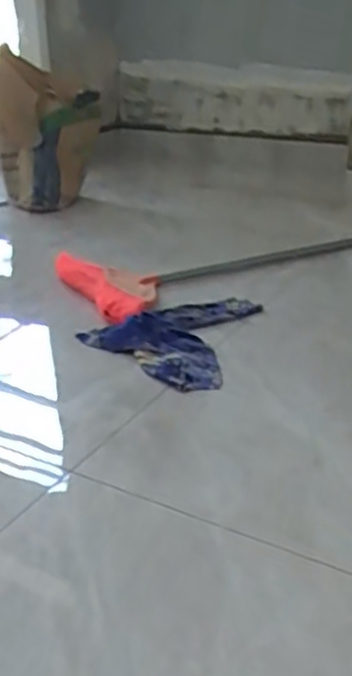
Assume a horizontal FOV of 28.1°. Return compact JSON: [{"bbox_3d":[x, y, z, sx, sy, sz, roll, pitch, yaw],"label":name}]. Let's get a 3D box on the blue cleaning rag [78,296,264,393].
[{"bbox_3d":[0.043,-0.011,1.349,0.337,0.033,0.291,-23,32,-37],"label":"blue cleaning rag"}]

